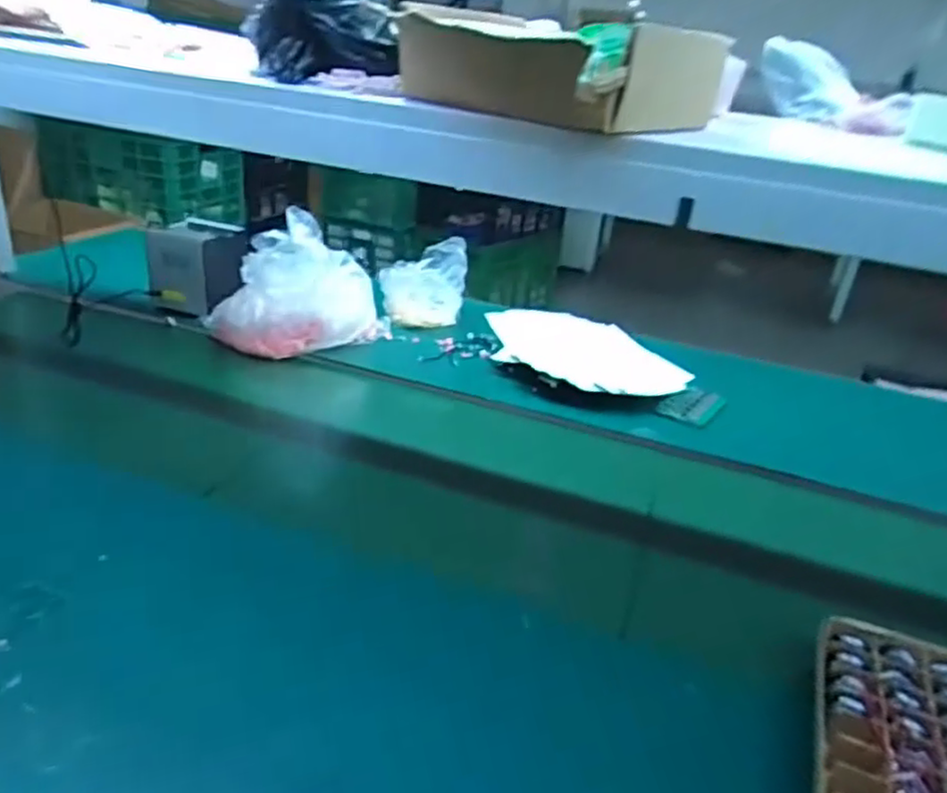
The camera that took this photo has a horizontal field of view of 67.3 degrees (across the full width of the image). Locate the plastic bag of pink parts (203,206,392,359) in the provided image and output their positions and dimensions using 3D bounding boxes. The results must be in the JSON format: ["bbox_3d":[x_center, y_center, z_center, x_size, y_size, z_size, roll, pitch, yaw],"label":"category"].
[{"bbox_3d":[-0.302,-0.195,1.196,0.248,0.210,0.189,17,29,20],"label":"plastic bag of pink parts"}]

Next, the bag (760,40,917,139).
[{"bbox_3d":[0.364,-0.315,0.740,0.146,0.061,0.076,26,27,-5],"label":"bag"}]

